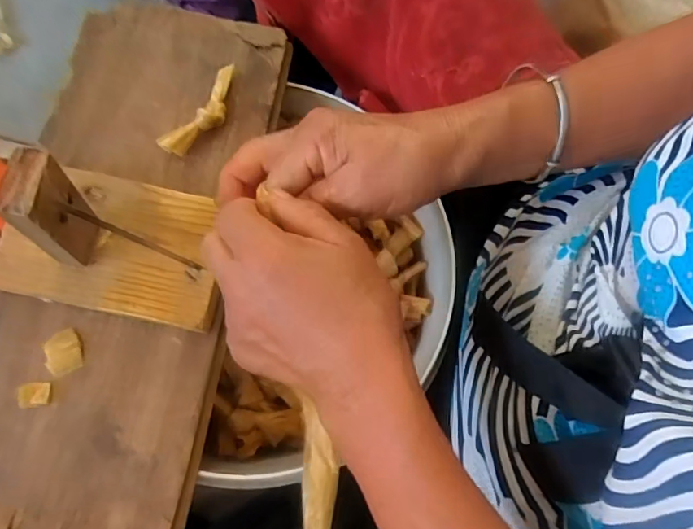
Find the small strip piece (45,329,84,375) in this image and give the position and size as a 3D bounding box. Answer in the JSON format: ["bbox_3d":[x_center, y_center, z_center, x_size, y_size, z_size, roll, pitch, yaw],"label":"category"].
[{"bbox_3d":[-0.183,0.056,0.336,0.021,0.005,0.027,-16,75,-10],"label":"small strip piece"}]

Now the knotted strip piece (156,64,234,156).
[{"bbox_3d":[-0.103,-0.112,0.381,0.030,0.016,0.079,36,73,6],"label":"knotted strip piece"}]

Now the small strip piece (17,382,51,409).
[{"bbox_3d":[-0.195,0.081,0.326,0.015,0.011,0.015,-2,73,-6],"label":"small strip piece"}]

